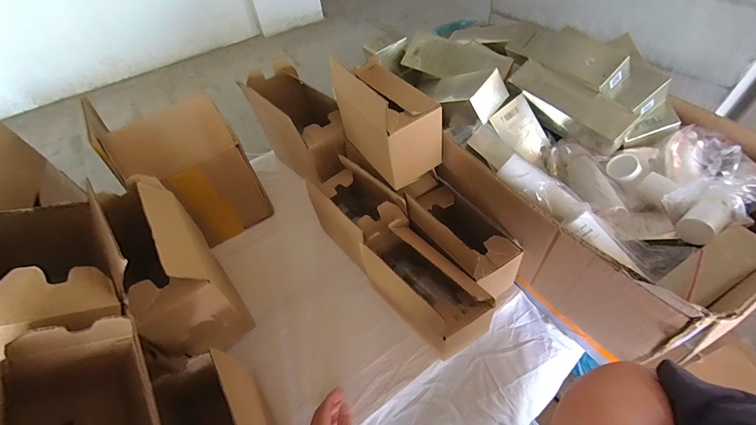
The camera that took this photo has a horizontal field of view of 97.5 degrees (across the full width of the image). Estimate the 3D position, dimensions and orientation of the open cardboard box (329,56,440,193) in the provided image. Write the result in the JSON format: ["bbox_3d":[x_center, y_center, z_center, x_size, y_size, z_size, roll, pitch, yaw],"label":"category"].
[{"bbox_3d":[0.012,-0.157,0.542,0.100,0.151,0.174,-29,53,-17],"label":"open cardboard box"}]

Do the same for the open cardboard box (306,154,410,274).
[{"bbox_3d":[-0.031,0.005,0.602,0.108,0.130,0.191,-32,54,-20],"label":"open cardboard box"}]

